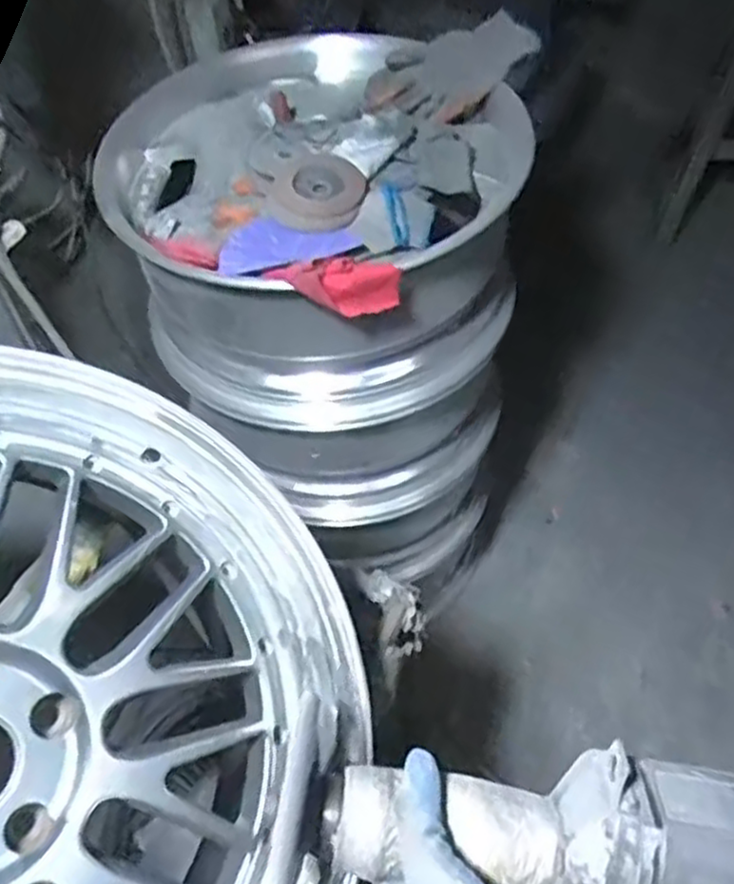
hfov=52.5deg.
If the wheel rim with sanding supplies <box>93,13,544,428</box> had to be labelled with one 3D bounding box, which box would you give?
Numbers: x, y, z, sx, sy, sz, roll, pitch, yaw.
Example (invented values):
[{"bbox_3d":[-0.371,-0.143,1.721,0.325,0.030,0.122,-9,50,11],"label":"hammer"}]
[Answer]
[{"bbox_3d":[-0.062,-0.284,0.964,0.484,0.275,0.459,-2,55,3],"label":"wheel rim with sanding supplies"}]

